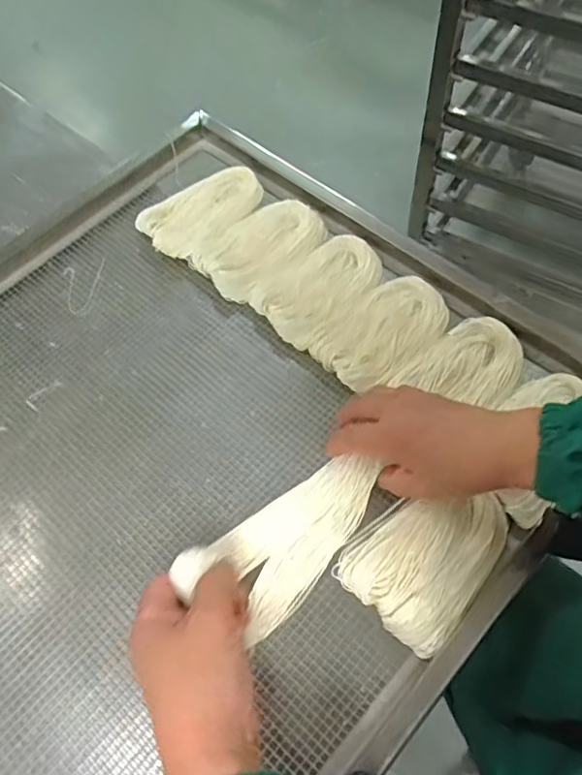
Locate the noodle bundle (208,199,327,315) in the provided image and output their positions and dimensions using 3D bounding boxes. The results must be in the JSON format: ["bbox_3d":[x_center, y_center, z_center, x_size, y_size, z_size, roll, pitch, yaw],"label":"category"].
[{"bbox_3d":[-0.028,-0.148,0.646,0.094,0.021,0.134,28,66,19],"label":"noodle bundle"}]

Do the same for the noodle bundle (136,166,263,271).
[{"bbox_3d":[-0.096,-0.200,0.676,0.089,0.030,0.142,28,66,19],"label":"noodle bundle"}]

